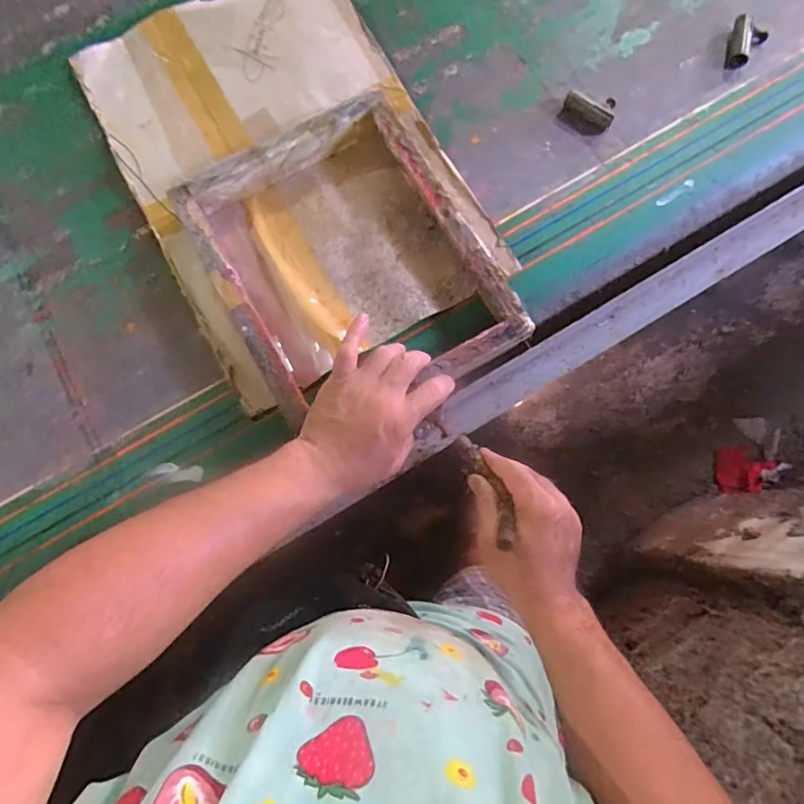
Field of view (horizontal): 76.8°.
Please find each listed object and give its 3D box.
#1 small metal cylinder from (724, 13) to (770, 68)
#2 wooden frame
[{"bbox_3d":[0.427,-0.443,0.624,0.040,0.019,0.065,17,78,5],"label":"small metal cylinder"},{"bbox_3d":[-0.061,-0.151,0.553,0.284,0.050,0.338,-27,78,-5],"label":"wooden frame"}]

